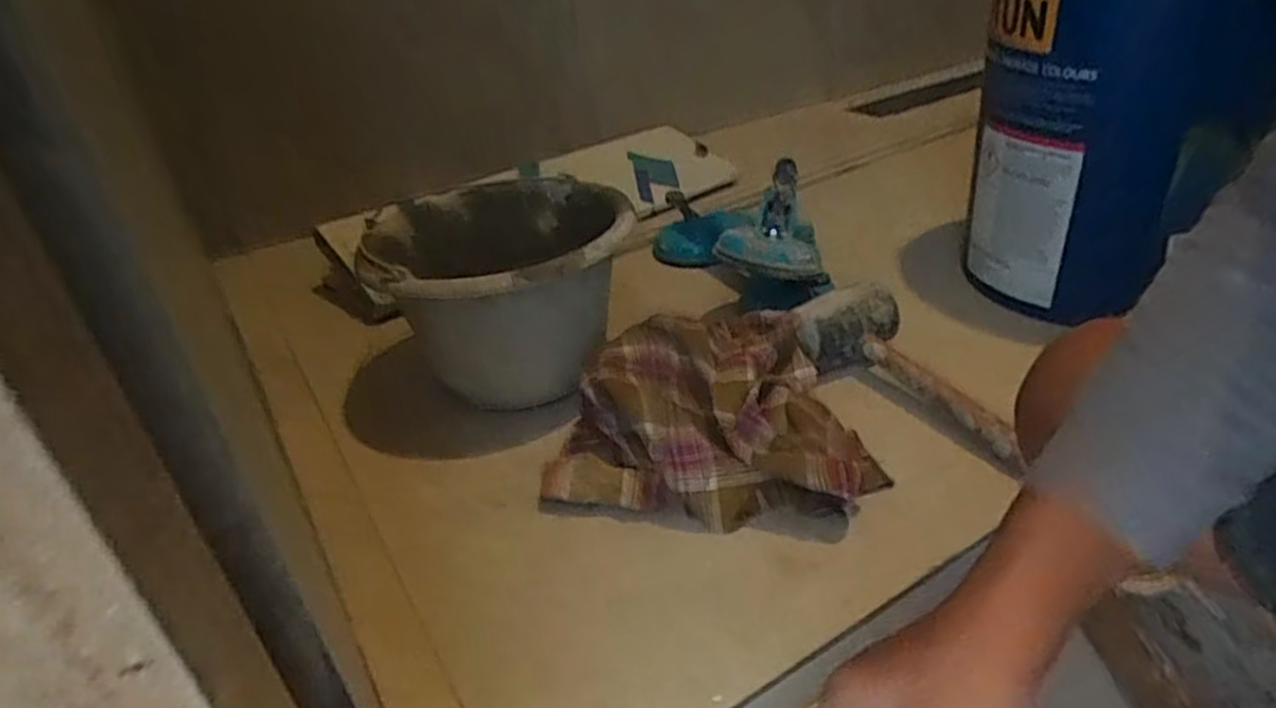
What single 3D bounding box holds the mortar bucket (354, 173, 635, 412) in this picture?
[{"bbox_3d":[-0.129,-0.054,0.726,0.240,0.174,0.232,-3,33,2],"label":"mortar bucket"}]

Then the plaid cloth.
[{"bbox_3d":[0.073,0.039,0.632,0.255,0.090,0.226,5,34,15],"label":"plaid cloth"}]

